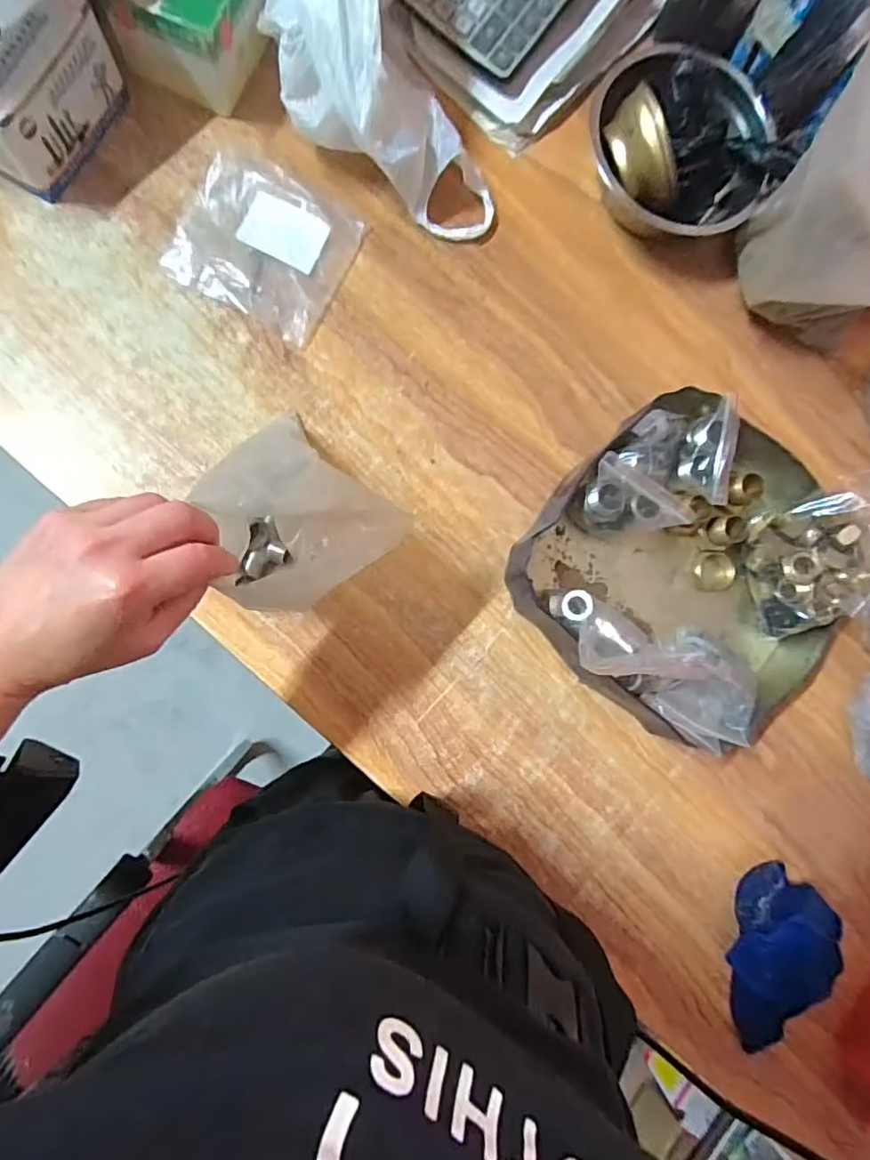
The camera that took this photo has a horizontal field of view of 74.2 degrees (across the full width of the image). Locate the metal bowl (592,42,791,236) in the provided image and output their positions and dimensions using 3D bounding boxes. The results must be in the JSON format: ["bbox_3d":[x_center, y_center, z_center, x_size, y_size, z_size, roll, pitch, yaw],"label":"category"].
[{"bbox_3d":[0.221,-0.388,0.521,0.164,0.089,0.125,20,84,-5],"label":"metal bowl"}]

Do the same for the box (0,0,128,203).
[{"bbox_3d":[-0.326,-0.394,0.457,0.082,0.074,0.131,31,83,-4],"label":"box"}]

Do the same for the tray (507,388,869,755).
[{"bbox_3d":[0.244,-0.002,0.498,0.288,0.081,0.258,38,83,-3],"label":"tray"}]

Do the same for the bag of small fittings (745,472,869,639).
[{"bbox_3d":[0.340,-0.021,0.490,0.100,0.121,0.112,-20,89,-8],"label":"bag of small fittings"}]

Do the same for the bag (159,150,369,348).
[{"bbox_3d":[-0.149,-0.293,0.503,0.140,0.008,0.128,27,85,-5],"label":"bag"}]

